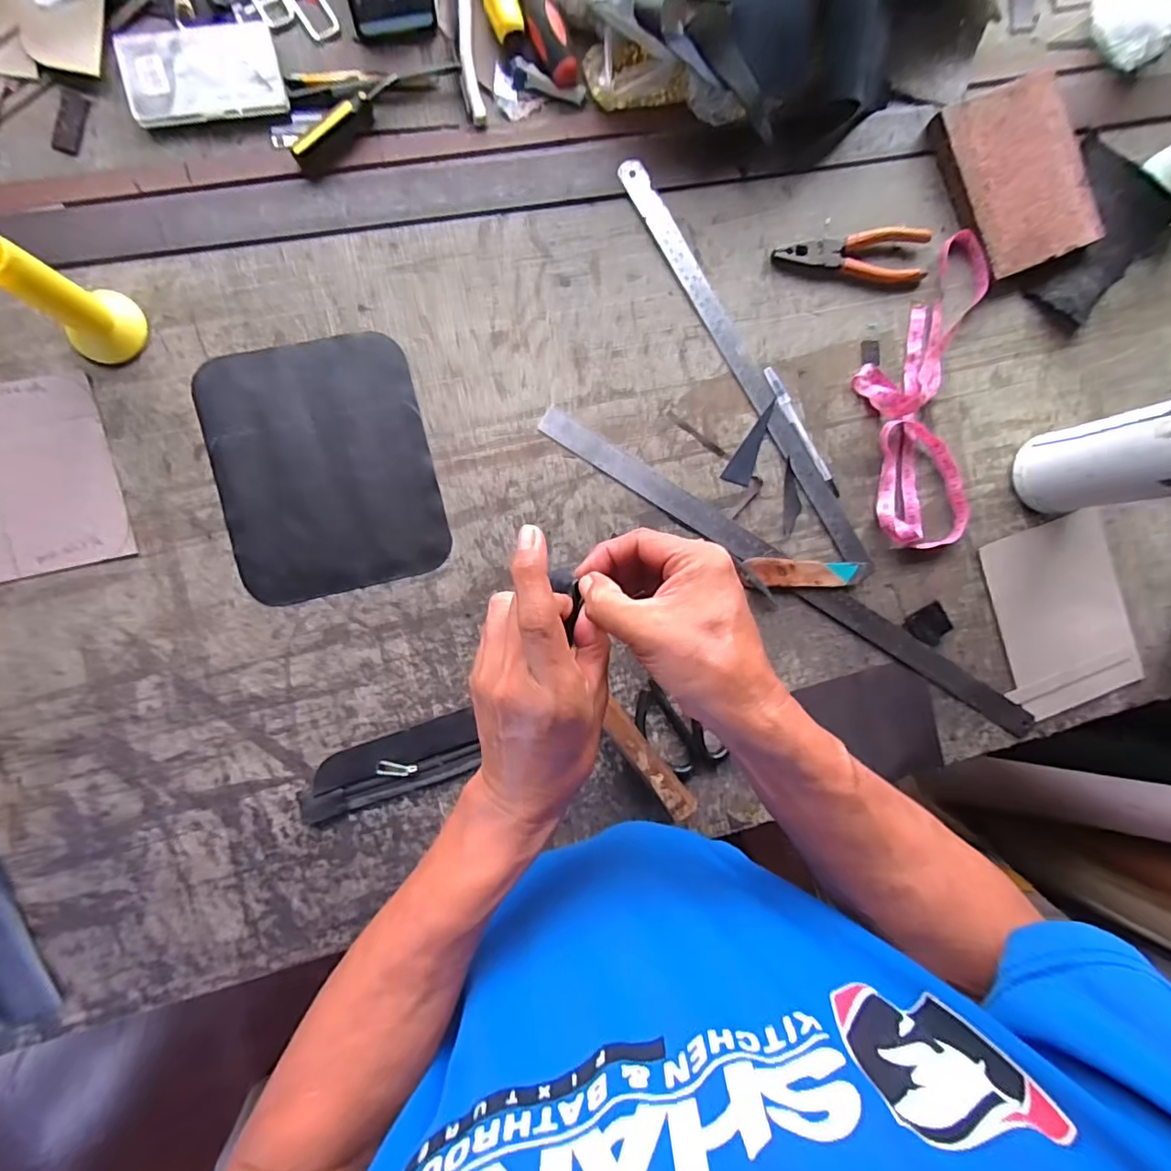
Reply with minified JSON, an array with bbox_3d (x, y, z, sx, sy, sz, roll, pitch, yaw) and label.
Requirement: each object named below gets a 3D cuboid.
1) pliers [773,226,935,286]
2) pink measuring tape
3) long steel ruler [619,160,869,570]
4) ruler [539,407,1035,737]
[{"bbox_3d":[0.274,-0.334,0.568,0.161,0.022,0.052,-7,92,-8],"label":"pliers"},{"bbox_3d":[0.351,-0.205,0.578,0.136,0.023,0.324,1,91,-8],"label":"pink measuring tape"},{"bbox_3d":[0.165,-0.217,0.564,0.034,0.005,0.452,-33,95,-6],"label":"long steel ruler"},{"bbox_3d":[0.223,-0.004,0.574,0.606,0.010,0.032,32,85,-7],"label":"ruler"}]

